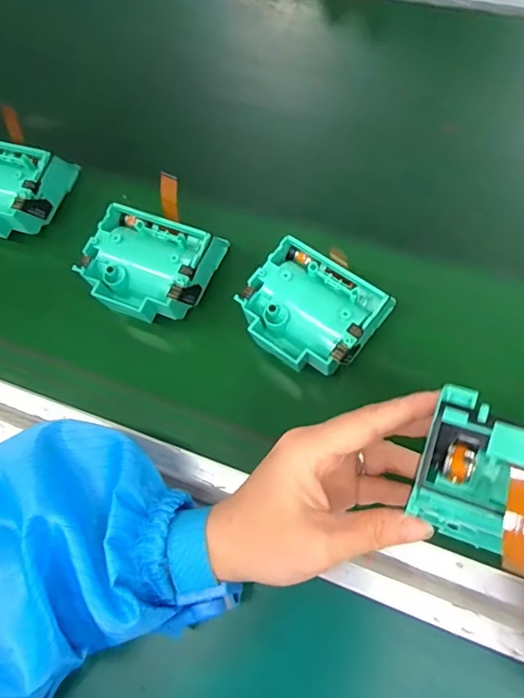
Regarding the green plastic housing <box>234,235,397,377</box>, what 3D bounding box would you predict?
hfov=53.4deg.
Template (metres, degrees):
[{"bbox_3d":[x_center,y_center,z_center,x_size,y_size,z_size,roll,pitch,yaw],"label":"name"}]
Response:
[{"bbox_3d":[0.030,-0.022,0.315,0.077,0.032,0.068,34,72,14],"label":"green plastic housing"}]

